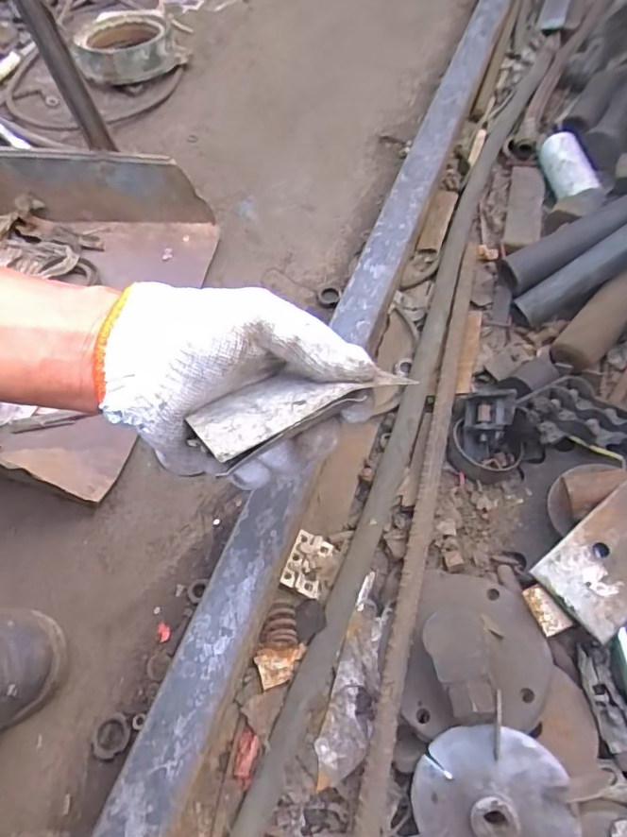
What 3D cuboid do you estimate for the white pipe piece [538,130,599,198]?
[{"bbox_3d":[0.288,-0.282,0.632,0.043,0.036,0.102,-4,59,2],"label":"white pipe piece"}]

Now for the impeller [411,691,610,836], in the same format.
[{"bbox_3d":[0.111,0.235,0.330,0.104,0.030,0.100,16,88,17],"label":"impeller"}]

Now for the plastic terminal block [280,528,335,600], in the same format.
[{"bbox_3d":[-0.005,0.108,0.416,0.029,0.007,0.042,25,69,-1],"label":"plastic terminal block"}]

